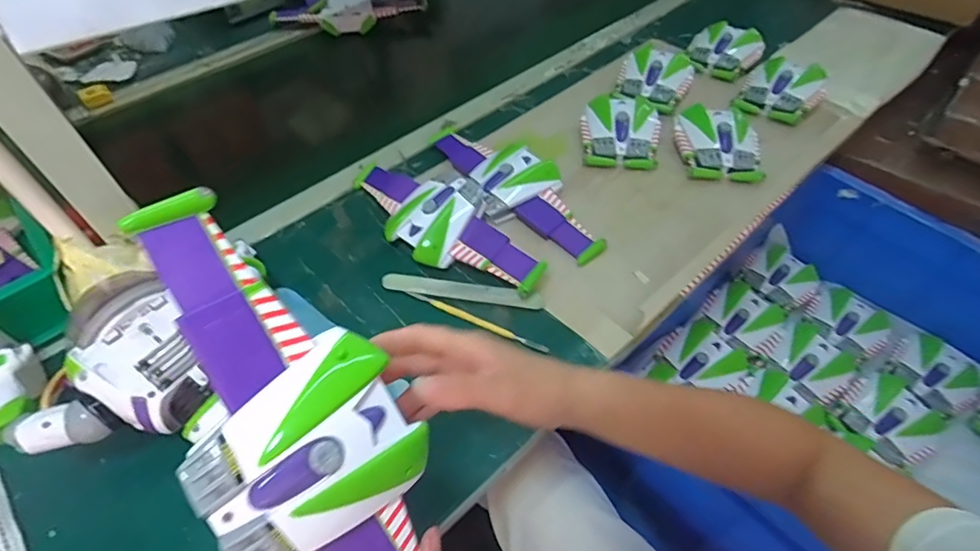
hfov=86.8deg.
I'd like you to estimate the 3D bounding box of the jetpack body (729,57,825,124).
[{"bbox_3d":[0.417,-0.266,0.741,0.103,0.041,0.099,28,57,23],"label":"jetpack body"}]

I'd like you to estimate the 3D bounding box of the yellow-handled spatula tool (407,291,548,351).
[{"bbox_3d":[-0.017,0.045,0.537,0.164,0.005,0.009,20,54,21],"label":"yellow-handled spatula tool"}]

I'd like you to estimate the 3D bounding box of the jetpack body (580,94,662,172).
[{"bbox_3d":[0.177,-0.203,0.702,0.100,0.029,0.128,9,52,10],"label":"jetpack body"}]

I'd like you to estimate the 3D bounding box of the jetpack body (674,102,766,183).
[{"bbox_3d":[0.296,-0.180,0.670,0.103,0.037,0.129,9,52,10],"label":"jetpack body"}]

